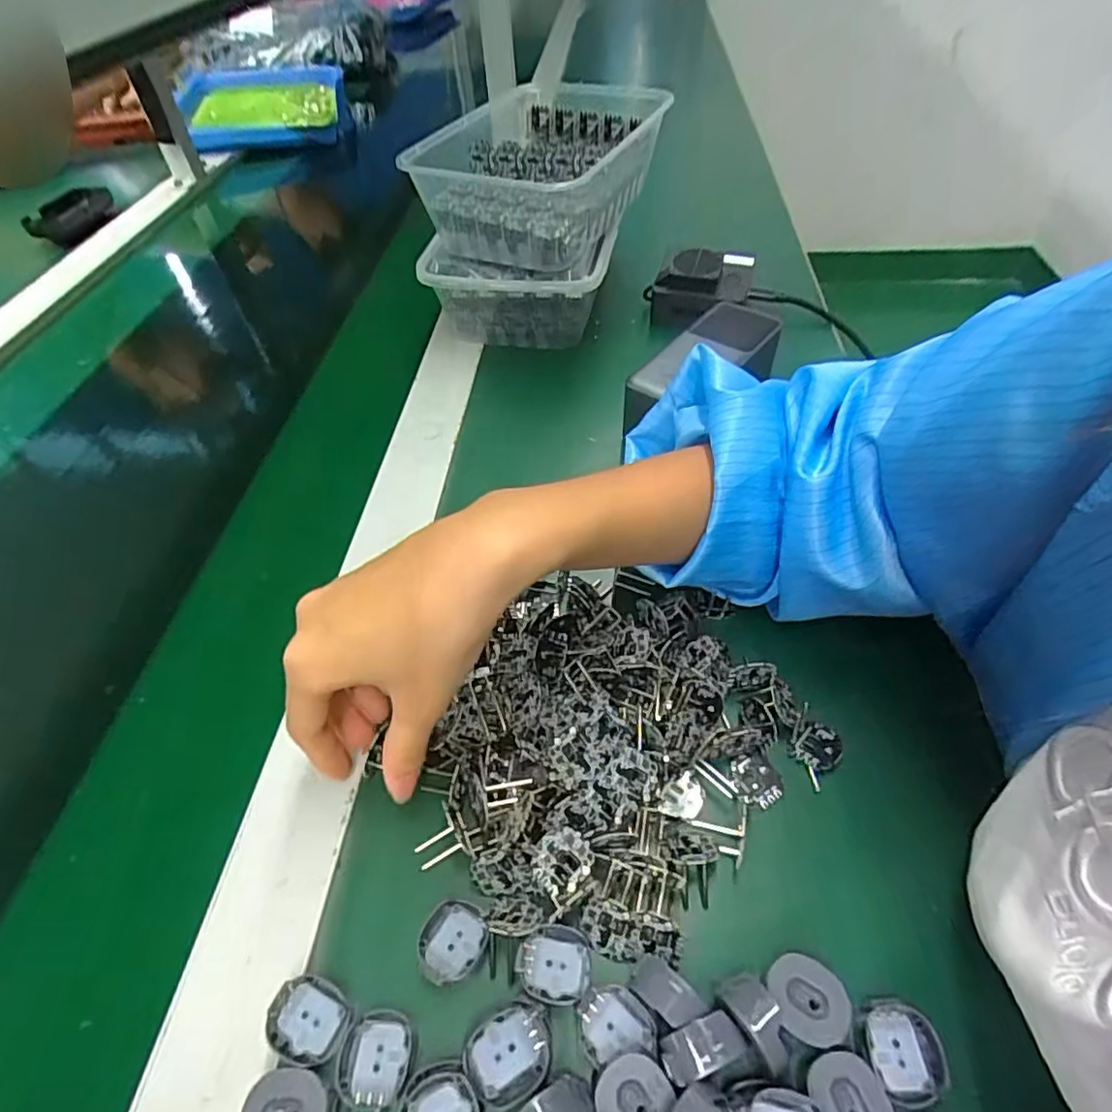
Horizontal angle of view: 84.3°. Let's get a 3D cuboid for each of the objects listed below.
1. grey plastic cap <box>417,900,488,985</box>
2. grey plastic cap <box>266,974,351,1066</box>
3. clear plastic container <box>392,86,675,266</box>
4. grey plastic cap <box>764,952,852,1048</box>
[{"bbox_3d":[-0.041,0.153,0.244,0.025,0.012,0.026,27,56,23],"label":"grey plastic cap"},{"bbox_3d":[-0.091,0.171,0.227,0.028,0.009,0.024,18,53,18],"label":"grey plastic cap"},{"bbox_3d":[-0.007,-0.331,0.517,0.160,0.069,0.255,12,51,13],"label":"clear plastic container"},{"bbox_3d":[0.090,0.161,0.223,0.029,0.011,0.024,20,54,20],"label":"grey plastic cap"}]

